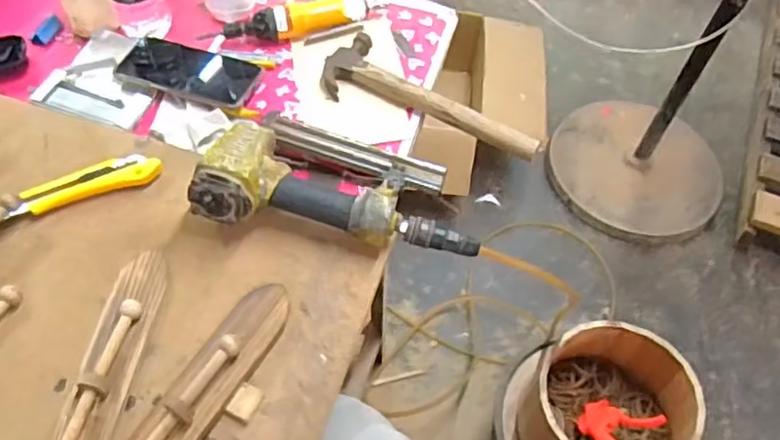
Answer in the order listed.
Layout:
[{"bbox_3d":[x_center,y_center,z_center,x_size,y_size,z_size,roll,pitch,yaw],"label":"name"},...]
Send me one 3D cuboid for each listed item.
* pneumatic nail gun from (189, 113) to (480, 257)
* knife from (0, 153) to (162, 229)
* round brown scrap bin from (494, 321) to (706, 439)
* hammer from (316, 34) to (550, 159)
[{"bbox_3d":[-0.048,-0.050,0.645,0.263,0.069,0.144,6,57,0],"label":"pneumatic nail gun"},{"bbox_3d":[-0.313,-0.033,0.646,0.153,0.012,0.039,-25,62,-19],"label":"knife"},{"bbox_3d":[0.290,0.296,0.905,0.226,0.211,0.243,2,57,-3],"label":"round brown scrap bin"},{"bbox_3d":[0.052,-0.144,0.740,0.268,0.030,0.090,24,59,12],"label":"hammer"}]

